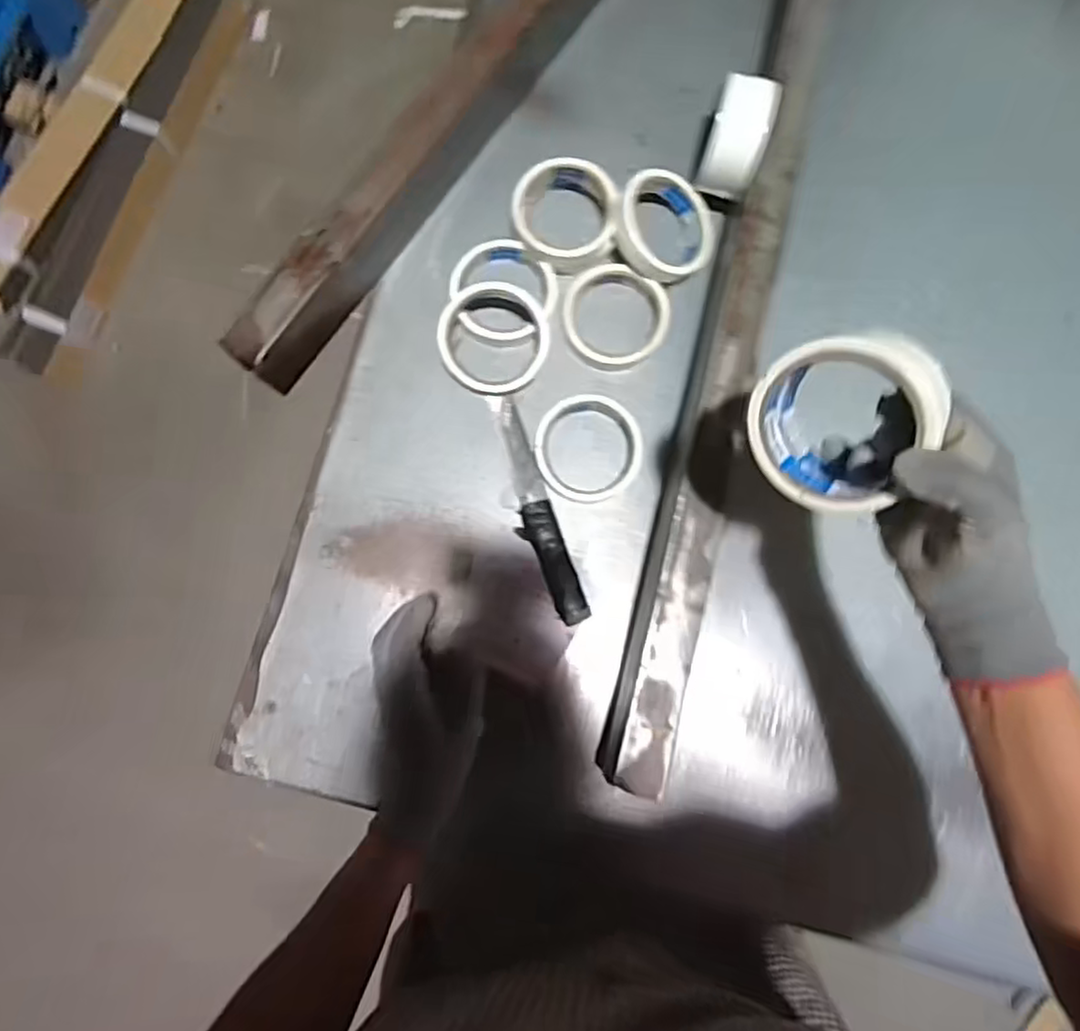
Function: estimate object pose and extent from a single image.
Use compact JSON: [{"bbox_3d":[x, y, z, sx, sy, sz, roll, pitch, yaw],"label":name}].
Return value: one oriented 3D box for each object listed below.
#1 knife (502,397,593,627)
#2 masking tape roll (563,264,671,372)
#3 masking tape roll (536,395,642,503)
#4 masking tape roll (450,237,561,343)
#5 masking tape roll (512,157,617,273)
[{"bbox_3d":[-0.004,-0.003,0.594,0.032,0.013,0.196,-18,84,-4],"label":"knife"},{"bbox_3d":[0.067,-0.174,0.612,0.091,0.019,0.091,0,83,-2],"label":"masking tape roll"},{"bbox_3d":[0.042,-0.057,0.600,0.091,0.016,0.093,0,83,-2],"label":"masking tape roll"},{"bbox_3d":[-0.033,-0.198,0.612,0.093,0.017,0.084,34,83,2],"label":"masking tape roll"},{"bbox_3d":[0.022,-0.263,0.614,0.089,0.044,0.086,0,83,-2],"label":"masking tape roll"}]

